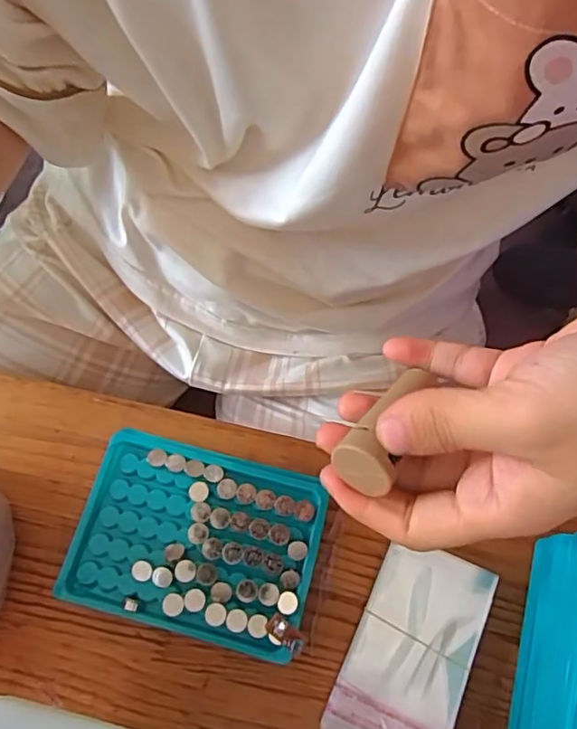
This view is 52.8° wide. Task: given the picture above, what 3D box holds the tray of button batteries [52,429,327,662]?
[{"bbox_3d":[-0.050,0.099,0.330,0.130,0.024,0.097,13,70,6],"label":"tray of button batteries"}]

